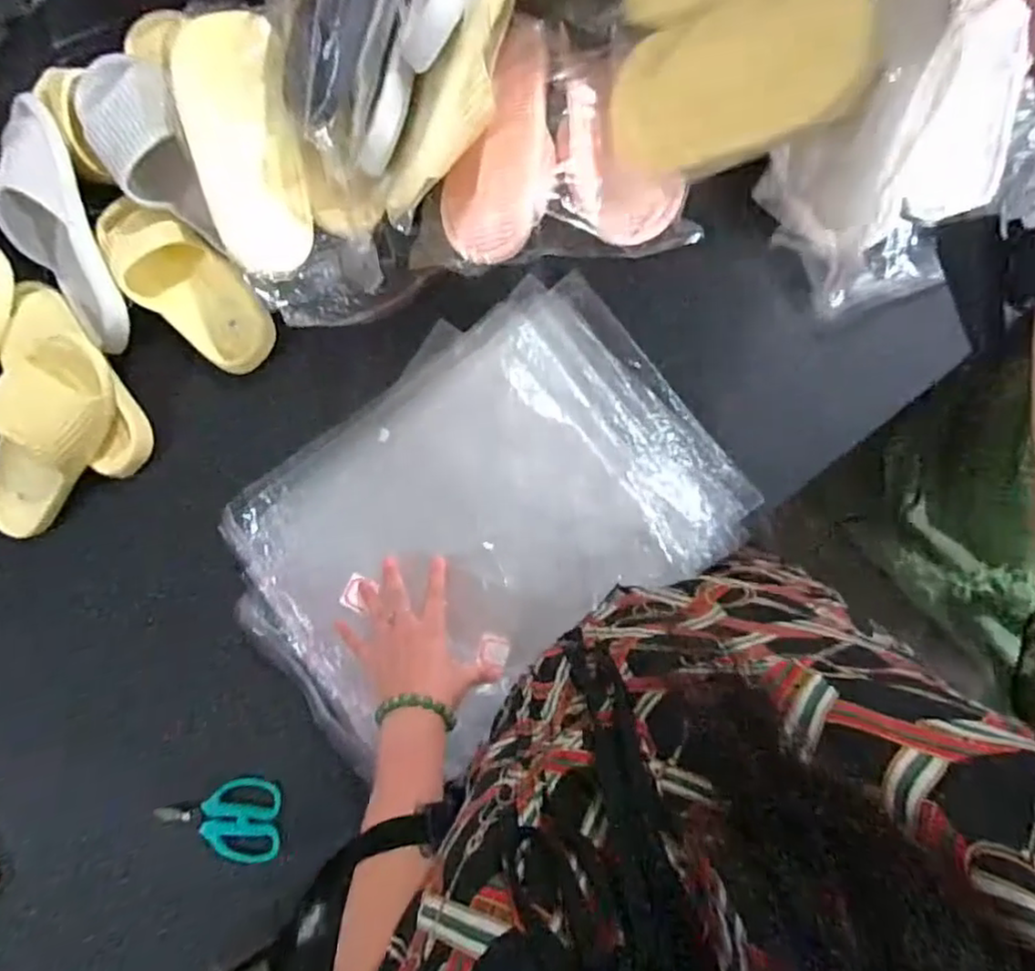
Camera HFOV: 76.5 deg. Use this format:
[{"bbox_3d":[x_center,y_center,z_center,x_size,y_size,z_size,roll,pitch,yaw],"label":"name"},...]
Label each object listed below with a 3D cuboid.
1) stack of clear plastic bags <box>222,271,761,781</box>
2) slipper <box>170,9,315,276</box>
[{"bbox_3d":[-0.052,0.039,0.664,0.488,0.025,0.341,-41,82,5],"label":"stack of clear plastic bags"},{"bbox_3d":[-0.253,-0.317,0.616,0.102,0.061,0.252,-13,85,8],"label":"slipper"}]

